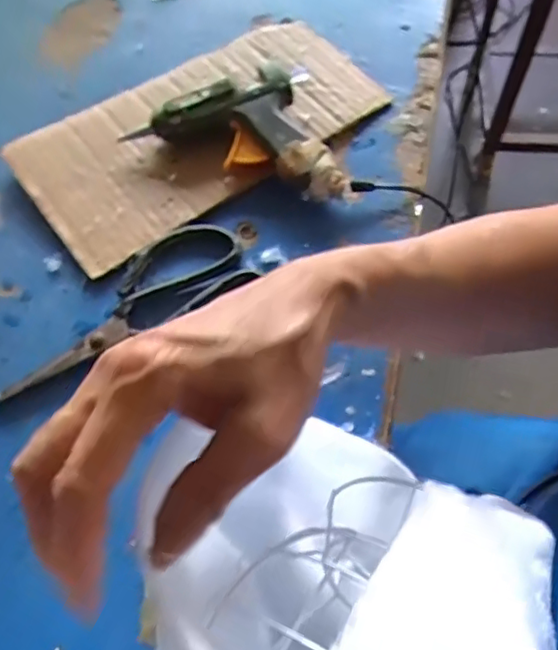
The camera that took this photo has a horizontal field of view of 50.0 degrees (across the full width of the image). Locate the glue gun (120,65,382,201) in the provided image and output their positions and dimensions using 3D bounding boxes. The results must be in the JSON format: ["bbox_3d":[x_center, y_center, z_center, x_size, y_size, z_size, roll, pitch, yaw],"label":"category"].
[{"bbox_3d":[-0.011,-0.154,0.456,0.177,0.033,0.086,21,64,13],"label":"glue gun"}]

